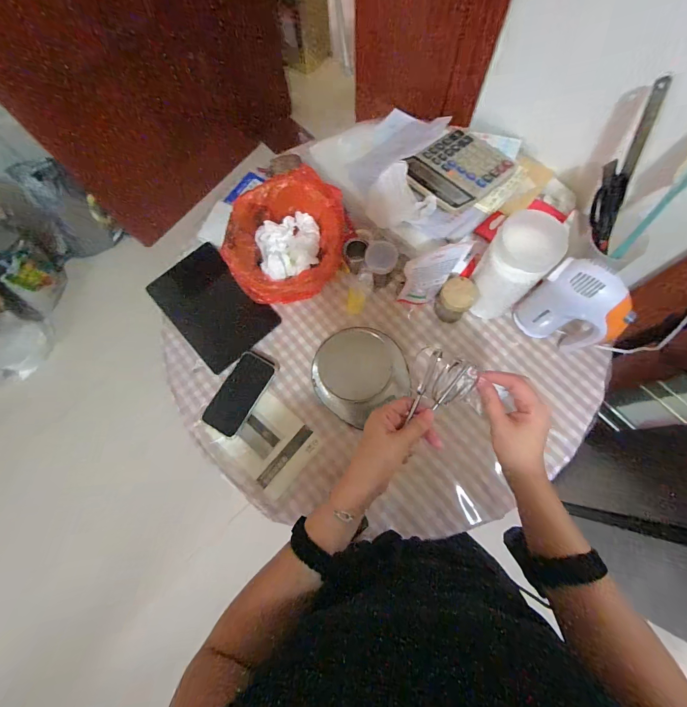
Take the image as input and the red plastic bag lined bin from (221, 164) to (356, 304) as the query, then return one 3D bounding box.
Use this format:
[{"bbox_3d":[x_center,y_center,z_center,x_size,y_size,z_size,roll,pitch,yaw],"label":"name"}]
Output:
[{"bbox_3d":[-0.099,-0.202,0.659,0.238,0.145,0.208,-27,74,-6],"label":"red plastic bag lined bin"}]

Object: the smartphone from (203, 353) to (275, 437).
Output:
[{"bbox_3d":[-0.192,0.075,0.636,0.073,0.008,0.151,30,75,-2],"label":"smartphone"}]

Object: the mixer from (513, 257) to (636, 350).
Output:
[{"bbox_3d":[0.370,-0.063,0.561,0.065,0.183,0.133,-33,75,-7],"label":"mixer"}]

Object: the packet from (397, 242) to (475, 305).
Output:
[{"bbox_3d":[0.164,-0.135,0.626,0.112,0.143,0.042,-27,74,-6],"label":"packet"}]

